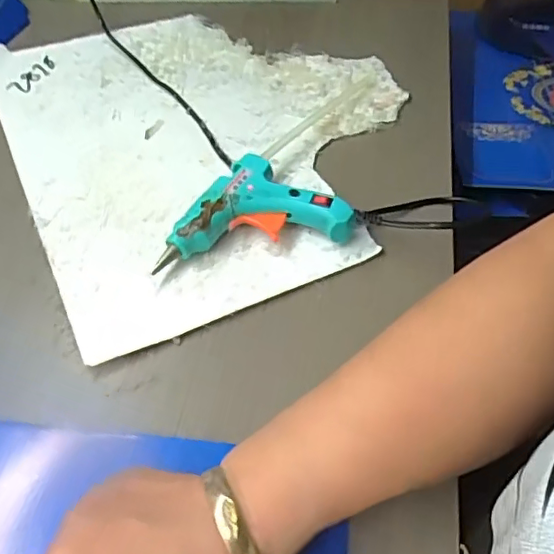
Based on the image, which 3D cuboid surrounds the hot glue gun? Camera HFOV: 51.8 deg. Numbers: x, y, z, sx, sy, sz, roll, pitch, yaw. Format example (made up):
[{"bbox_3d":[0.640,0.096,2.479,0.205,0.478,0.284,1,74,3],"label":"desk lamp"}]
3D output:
[{"bbox_3d":[-0.020,-0.052,0.417,0.131,0.032,0.079,-8,52,-7],"label":"hot glue gun"}]

